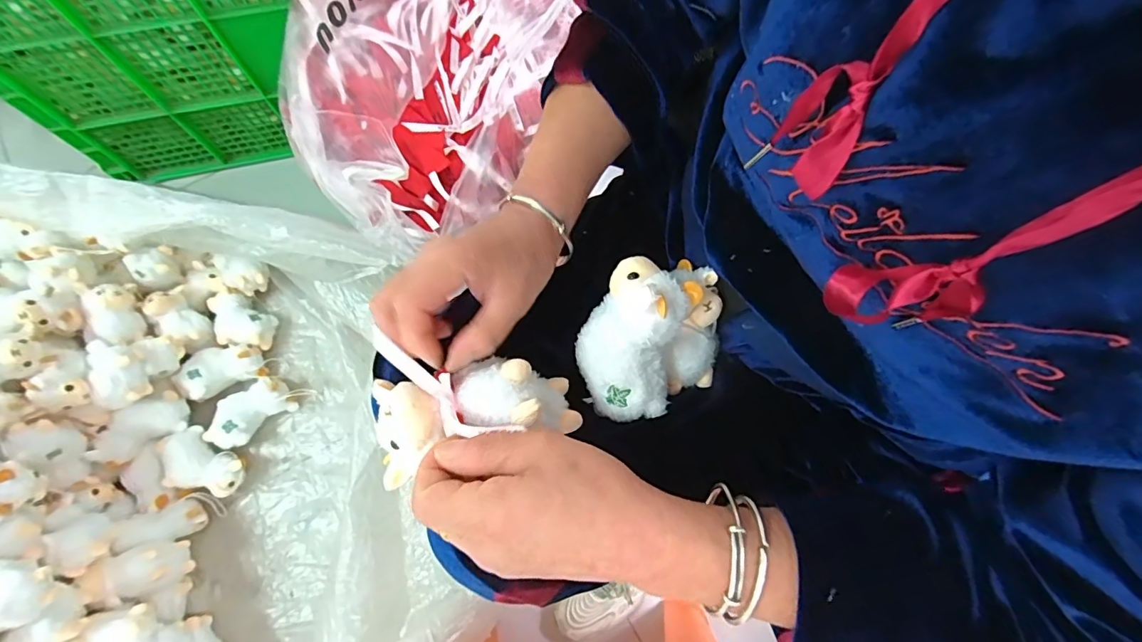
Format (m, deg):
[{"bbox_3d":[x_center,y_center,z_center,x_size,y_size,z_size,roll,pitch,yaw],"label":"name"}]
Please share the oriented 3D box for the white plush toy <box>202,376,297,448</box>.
[{"bbox_3d":[-0.510,0.146,0.784,0.127,0.060,0.078,-42,77,-13],"label":"white plush toy"}]

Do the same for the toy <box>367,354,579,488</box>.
[{"bbox_3d":[-0.058,0.062,0.318,0.126,0.058,0.057,-9,71,-21],"label":"toy"}]

